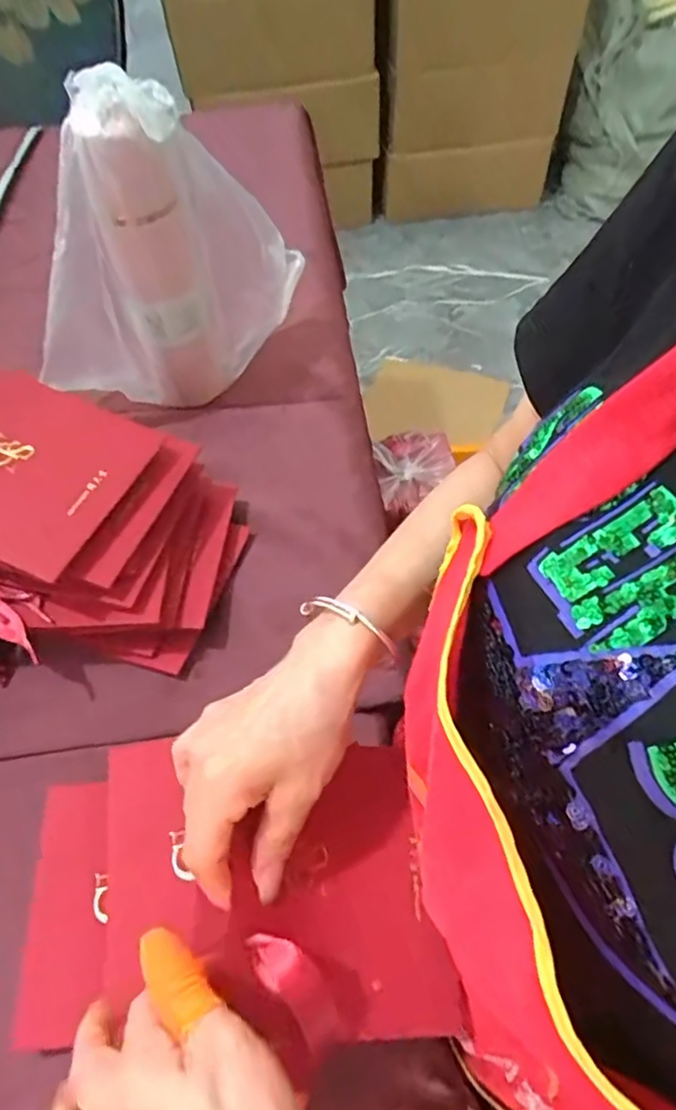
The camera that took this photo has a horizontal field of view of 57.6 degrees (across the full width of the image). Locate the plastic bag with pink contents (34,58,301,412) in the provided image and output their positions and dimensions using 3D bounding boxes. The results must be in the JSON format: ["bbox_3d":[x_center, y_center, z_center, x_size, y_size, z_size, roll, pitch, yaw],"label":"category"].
[{"bbox_3d":[-0.136,-0.240,0.513,0.117,0.262,0.230,35,66,21],"label":"plastic bag with pink contents"}]

